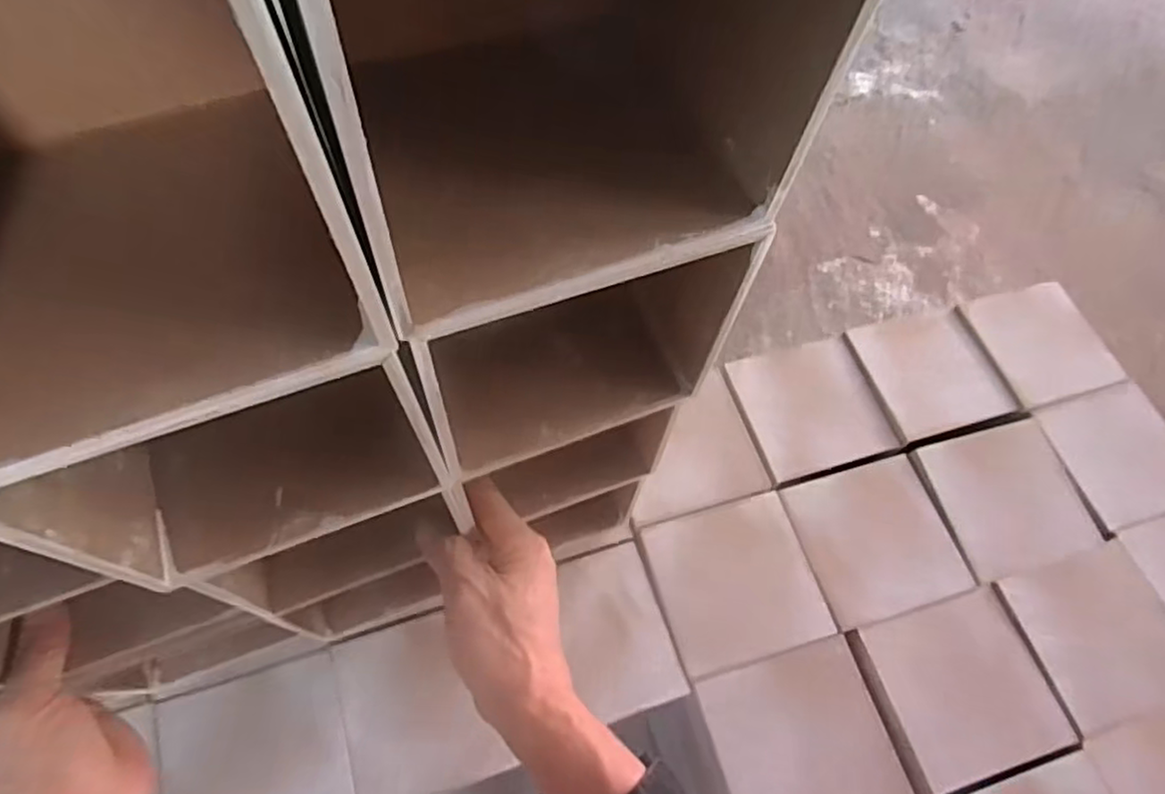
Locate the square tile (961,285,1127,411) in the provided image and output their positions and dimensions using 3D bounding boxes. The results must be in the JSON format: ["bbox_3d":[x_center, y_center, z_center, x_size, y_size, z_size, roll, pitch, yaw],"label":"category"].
[{"bbox_3d":[0.397,-0.049,0.586,0.101,0.014,0.106,-15,65,-9],"label":"square tile"}]

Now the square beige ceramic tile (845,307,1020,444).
[{"bbox_3d":[0.293,-0.022,0.573,0.107,0.008,0.107,-15,65,-9],"label":"square beige ceramic tile"}]

